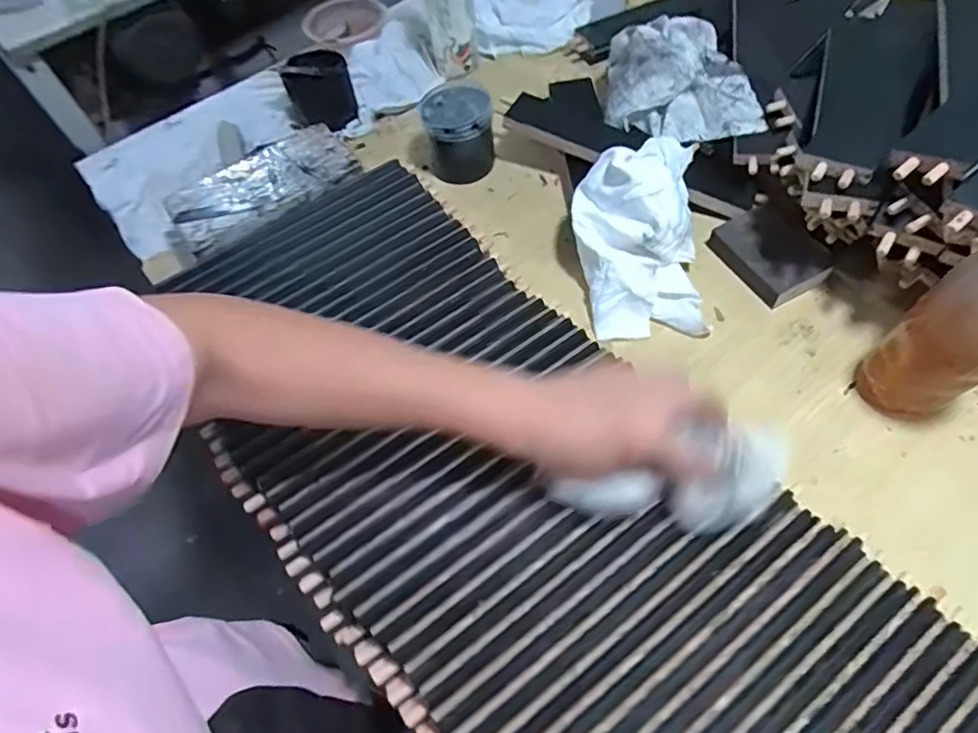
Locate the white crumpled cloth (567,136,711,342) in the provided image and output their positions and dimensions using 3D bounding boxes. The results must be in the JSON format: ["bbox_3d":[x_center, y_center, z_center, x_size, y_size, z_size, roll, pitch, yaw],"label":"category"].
[{"bbox_3d":[0.144,-0.132,0.556,0.121,0.103,0.184,0,59,6],"label":"white crumpled cloth"}]

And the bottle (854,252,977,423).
[{"bbox_3d":[0.344,-0.026,0.417,0.063,0.205,0.073,-37,62,-16],"label":"bottle"}]

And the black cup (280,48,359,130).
[{"bbox_3d":[-0.226,-0.375,0.780,0.086,0.072,0.083,-3,59,5],"label":"black cup"}]

